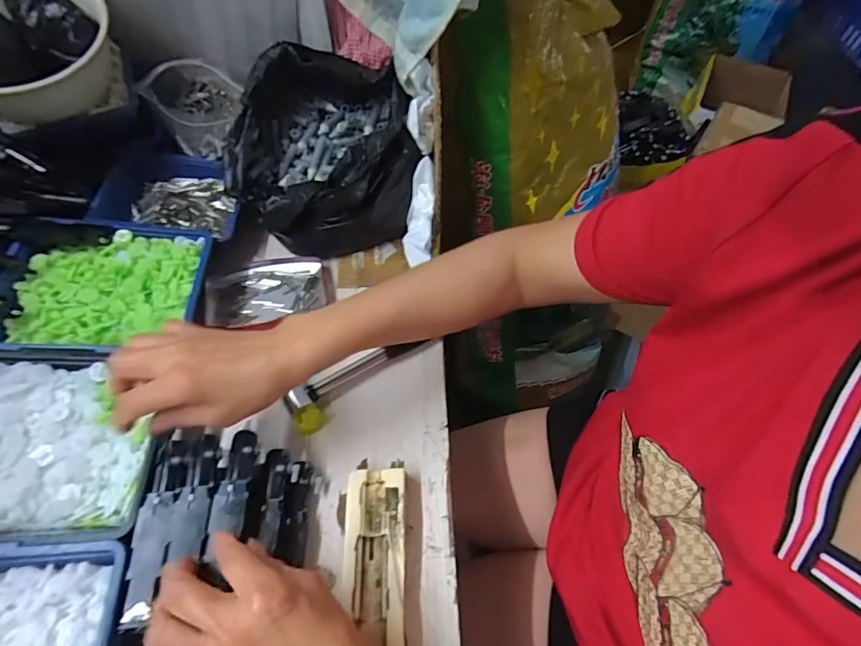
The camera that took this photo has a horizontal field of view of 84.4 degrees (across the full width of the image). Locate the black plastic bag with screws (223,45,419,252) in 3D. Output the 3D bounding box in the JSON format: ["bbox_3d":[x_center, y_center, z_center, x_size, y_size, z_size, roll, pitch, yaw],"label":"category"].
[{"bbox_3d":[-0.112,-0.197,0.530,0.192,0.126,0.213,5,56,2],"label":"black plastic bag with screws"}]

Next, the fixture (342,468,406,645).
[{"bbox_3d":[-0.042,0.179,0.355,0.045,0.026,0.132,-1,56,-2],"label":"fixture"}]

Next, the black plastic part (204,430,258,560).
[{"bbox_3d":[-0.141,0.119,0.341,0.023,0.008,0.090,1,50,-1],"label":"black plastic part"}]

